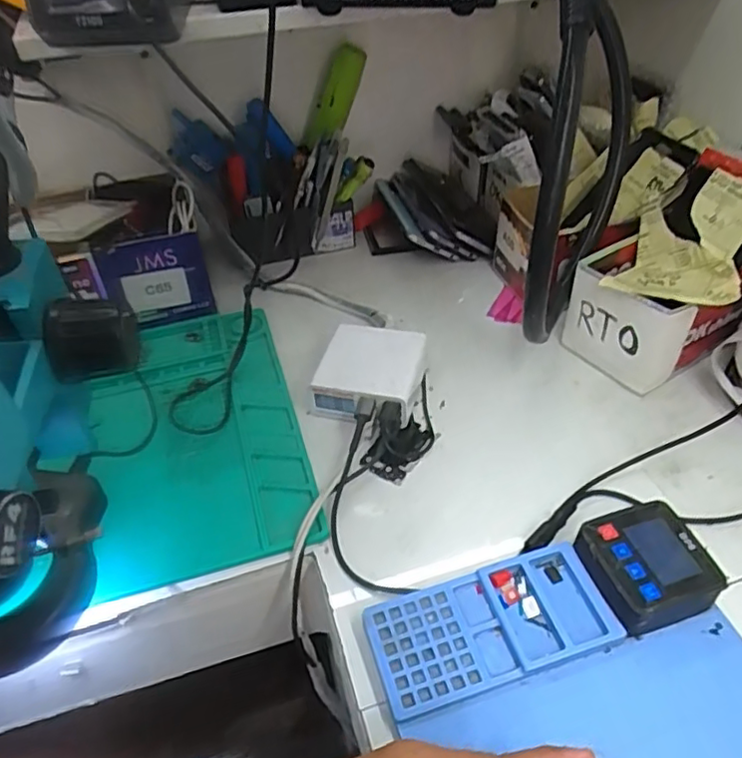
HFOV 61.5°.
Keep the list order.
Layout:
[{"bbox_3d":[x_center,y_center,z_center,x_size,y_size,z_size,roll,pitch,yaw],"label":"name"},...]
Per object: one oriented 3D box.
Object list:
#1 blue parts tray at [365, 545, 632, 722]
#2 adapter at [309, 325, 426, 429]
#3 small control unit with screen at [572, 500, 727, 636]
[{"bbox_3d":[0.076,0.155,0.394,0.152,0.011,0.070,-13,43,-12],"label":"blue parts tray"},{"bbox_3d":[-0.001,-0.004,0.558,0.085,0.045,0.087,11,44,13],"label":"adapter"},{"bbox_3d":[0.178,0.124,0.409,0.070,0.034,0.069,-14,44,-13],"label":"small control unit with screen"}]

